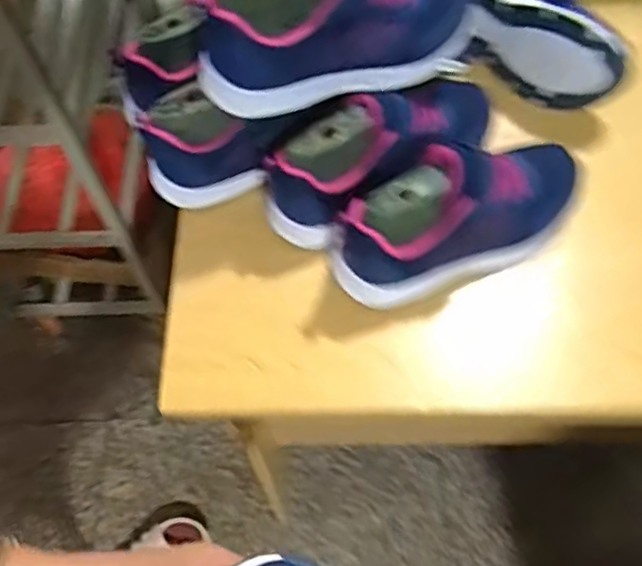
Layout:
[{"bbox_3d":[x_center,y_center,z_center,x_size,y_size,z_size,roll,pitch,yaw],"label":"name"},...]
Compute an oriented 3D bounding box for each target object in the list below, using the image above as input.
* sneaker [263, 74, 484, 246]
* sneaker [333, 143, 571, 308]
[{"bbox_3d":[0.052,-0.108,0.532,0.208,0.087,0.069,-25,65,-11],"label":"sneaker"},{"bbox_3d":[0.107,-0.052,0.500,0.193,0.091,0.065,-19,64,-8],"label":"sneaker"}]

